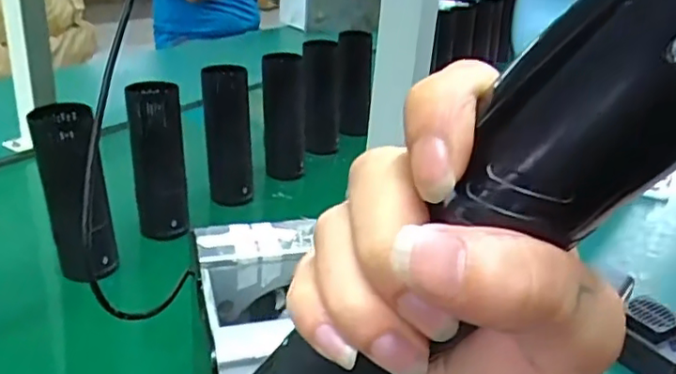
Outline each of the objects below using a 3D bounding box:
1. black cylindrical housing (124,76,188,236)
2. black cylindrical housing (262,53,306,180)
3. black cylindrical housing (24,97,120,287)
[{"bbox_3d":[-0.192,-0.024,0.661,0.055,0.162,0.044,-2,27,-11],"label":"black cylindrical housing"},{"bbox_3d":[-0.076,-0.094,0.833,0.058,0.167,0.064,4,25,-7],"label":"black cylindrical housing"},{"bbox_3d":[-0.245,0.014,0.583,0.058,0.179,0.047,-9,29,-23],"label":"black cylindrical housing"}]

